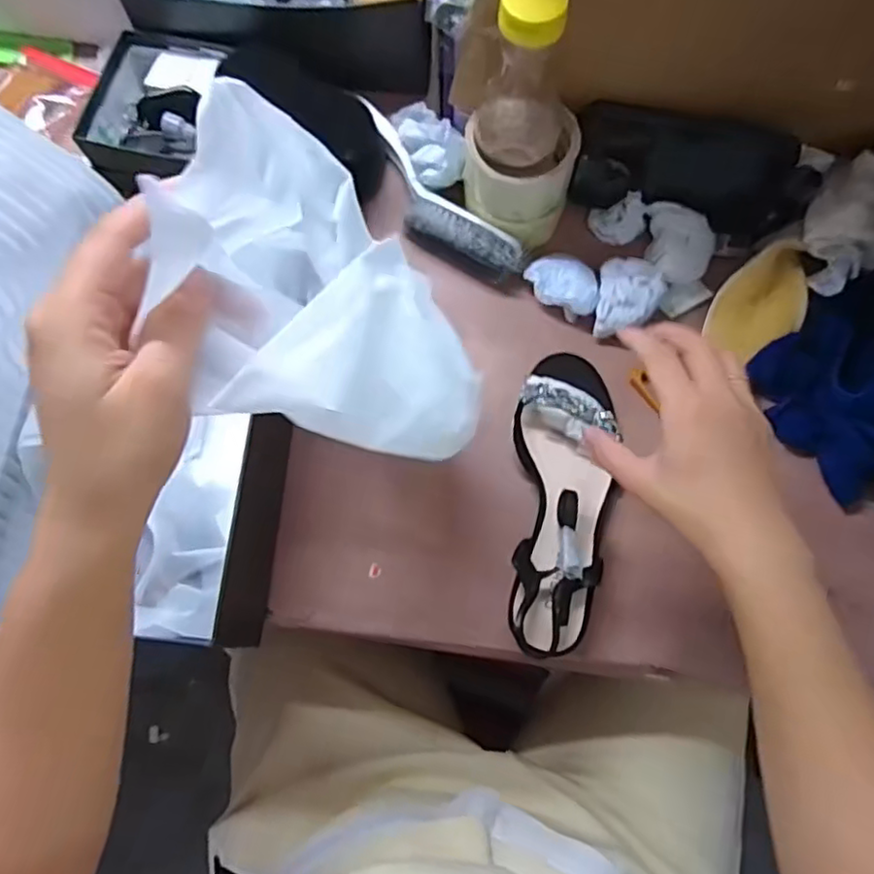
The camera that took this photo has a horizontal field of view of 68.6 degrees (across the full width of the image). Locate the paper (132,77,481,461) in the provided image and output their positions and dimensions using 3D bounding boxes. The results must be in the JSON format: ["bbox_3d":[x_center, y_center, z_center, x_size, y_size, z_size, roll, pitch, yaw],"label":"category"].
[{"bbox_3d":[-0.052,-0.053,0.260,0.097,0.101,0.137,-38,77,-10],"label":"paper"}]

